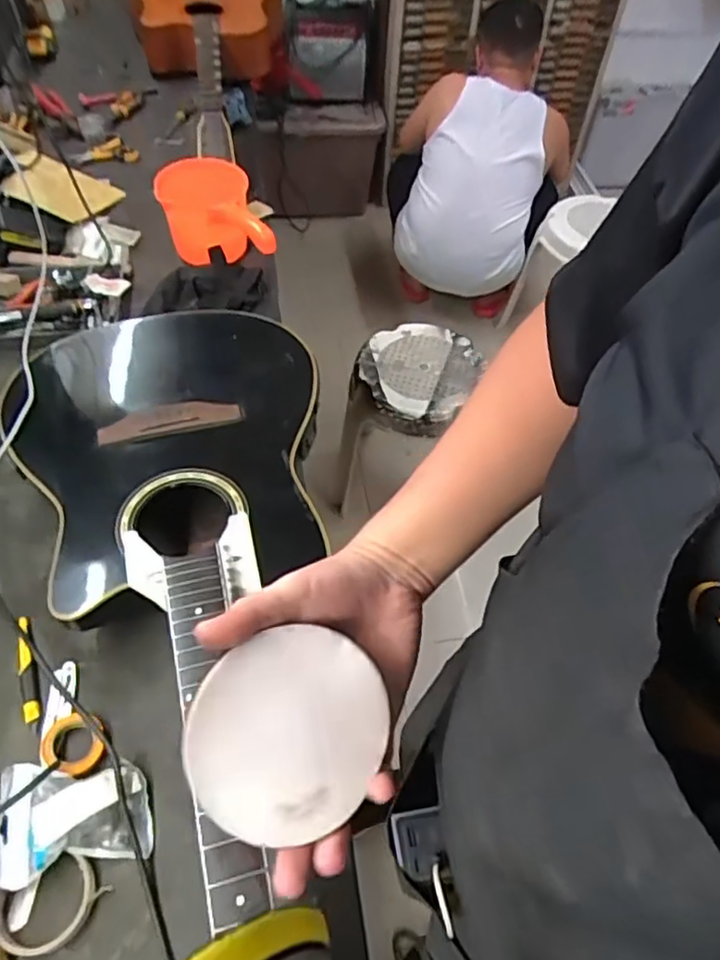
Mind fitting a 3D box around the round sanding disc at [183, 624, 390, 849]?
[{"bbox_3d":[-0.041,0.148,0.377,0.116,0.009,0.112,2,84,-21],"label":"round sanding disc"}]

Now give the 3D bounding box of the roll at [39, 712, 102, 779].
[{"bbox_3d":[-0.289,0.265,0.642,0.059,0.024,0.060,-8,54,-9],"label":"roll"}]

